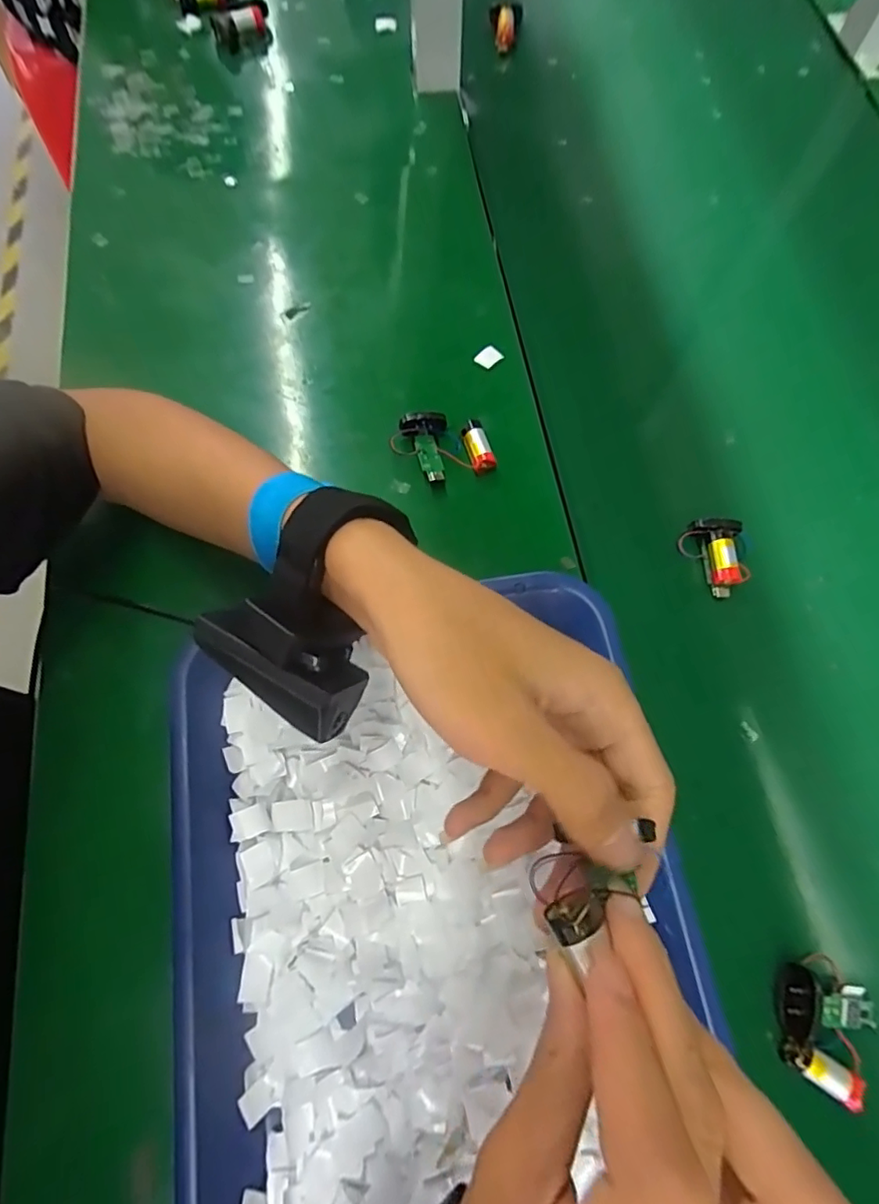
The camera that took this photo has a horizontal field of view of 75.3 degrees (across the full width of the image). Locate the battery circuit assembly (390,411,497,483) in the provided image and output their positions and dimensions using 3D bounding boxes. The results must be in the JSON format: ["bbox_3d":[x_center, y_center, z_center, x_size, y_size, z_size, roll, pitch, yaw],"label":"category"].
[{"bbox_3d":[0.002,-0.108,0.398,0.065,0.024,0.047,-20,71,-7],"label":"battery circuit assembly"}]

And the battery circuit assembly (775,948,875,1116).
[{"bbox_3d":[0.196,0.215,0.291,0.046,0.017,0.058,19,71,7],"label":"battery circuit assembly"}]

